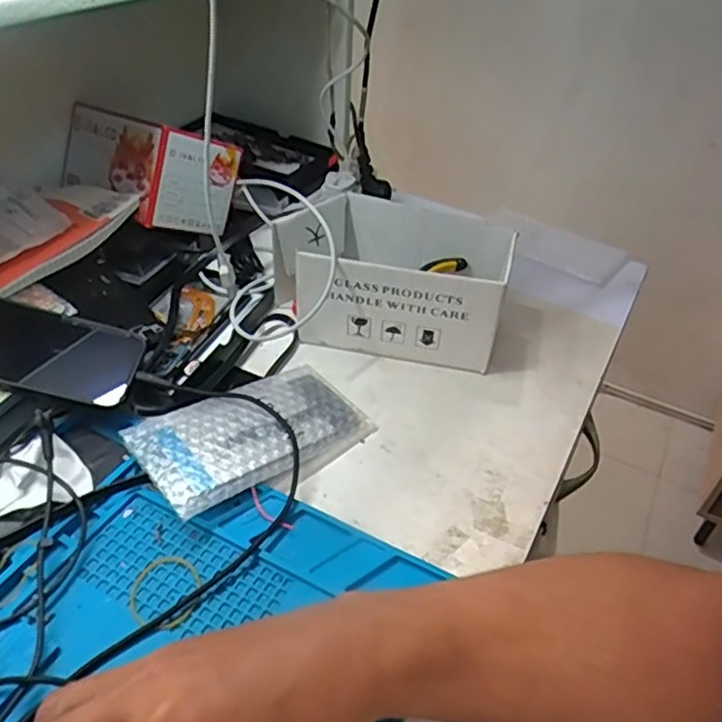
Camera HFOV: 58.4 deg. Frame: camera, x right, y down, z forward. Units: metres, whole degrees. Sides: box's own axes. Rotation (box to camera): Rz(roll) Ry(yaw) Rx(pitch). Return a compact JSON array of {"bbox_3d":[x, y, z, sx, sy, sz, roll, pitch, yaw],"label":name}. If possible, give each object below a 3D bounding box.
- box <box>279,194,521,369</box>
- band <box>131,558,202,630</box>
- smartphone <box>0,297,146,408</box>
[{"bbox_3d":[0.027,-0.080,0.597,0.207,0.090,0.128,14,41,9],"label":"box"},{"bbox_3d":[-0.119,0.140,0.394,0.040,0.004,0.048,6,40,0],"label":"band"},{"bbox_3d":[-0.247,-0.010,0.488,0.146,0.010,0.075,15,51,-14],"label":"smartphone"}]

